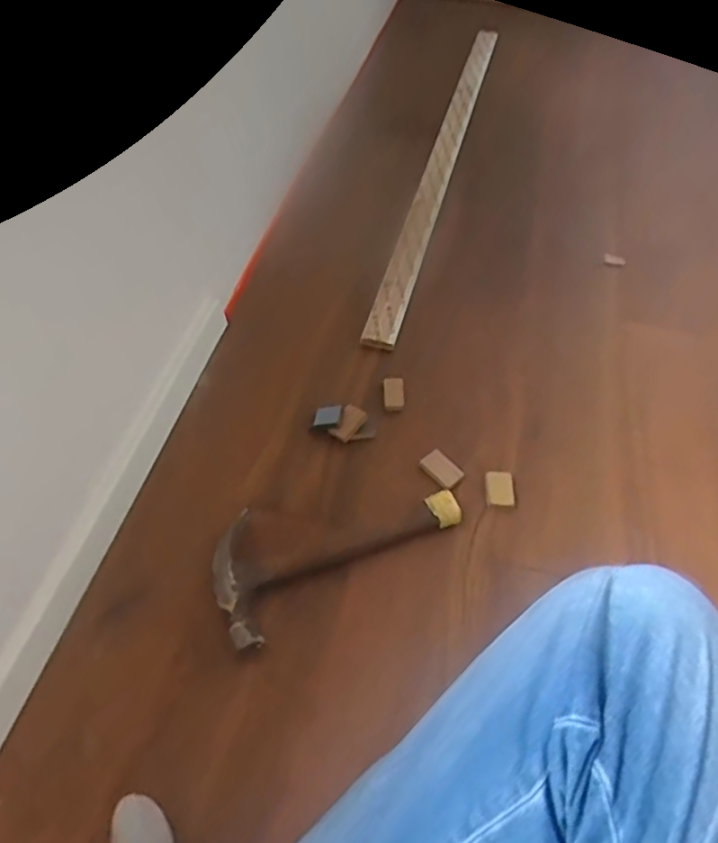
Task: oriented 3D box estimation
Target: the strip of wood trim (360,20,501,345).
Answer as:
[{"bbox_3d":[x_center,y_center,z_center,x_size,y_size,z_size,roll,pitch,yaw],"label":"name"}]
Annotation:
[{"bbox_3d":[0.173,-0.539,1.261,0.059,0.025,1.150,16,50,5],"label":"strip of wood trim"}]

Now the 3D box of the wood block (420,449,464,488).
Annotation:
[{"bbox_3d":[0.102,0.056,0.775,0.031,0.010,0.048,-34,63,-30],"label":"wood block"}]

